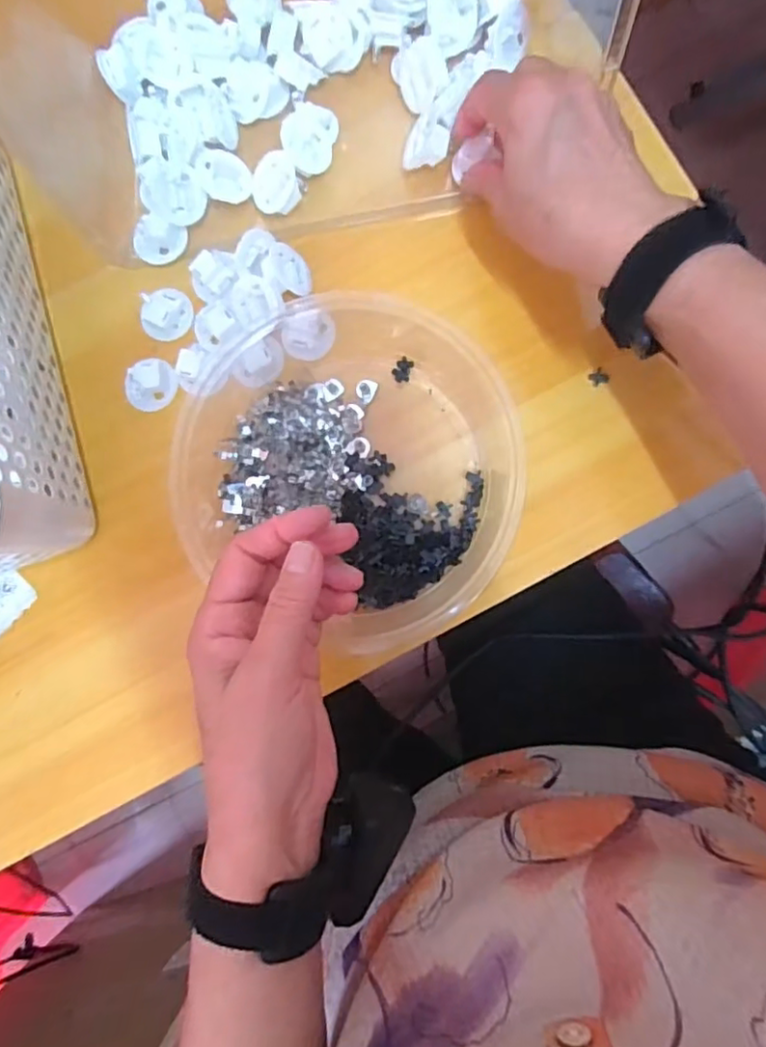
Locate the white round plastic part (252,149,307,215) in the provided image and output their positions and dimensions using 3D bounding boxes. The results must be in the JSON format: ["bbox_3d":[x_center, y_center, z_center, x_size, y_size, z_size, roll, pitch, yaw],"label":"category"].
[{"bbox_3d":[-0.063,-0.201,0.365,0.029,0.025,0.033,-1,87,4],"label":"white round plastic part"}]

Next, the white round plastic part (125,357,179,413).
[{"bbox_3d":[-0.141,-0.084,0.370,0.029,0.006,0.031,0,86,3],"label":"white round plastic part"}]

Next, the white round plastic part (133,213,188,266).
[{"bbox_3d":[-0.135,-0.171,0.372,0.028,0.009,0.028,-10,132,-11],"label":"white round plastic part"}]

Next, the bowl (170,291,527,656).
[{"bbox_3d":[-0.019,-0.034,0.342,0.180,0.048,0.204,1,86,3],"label":"bowl"}]

